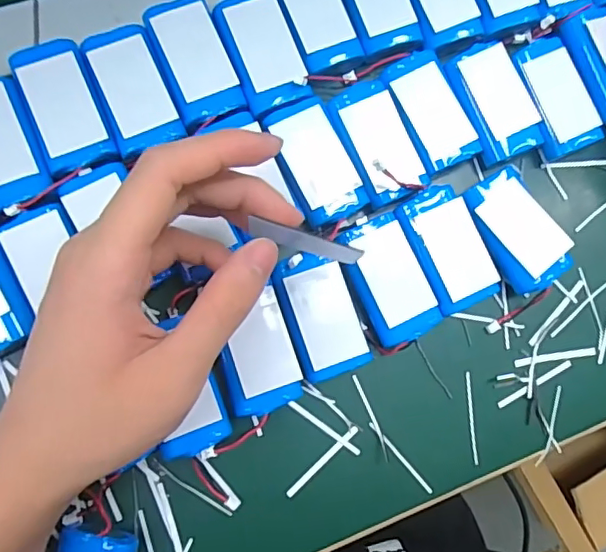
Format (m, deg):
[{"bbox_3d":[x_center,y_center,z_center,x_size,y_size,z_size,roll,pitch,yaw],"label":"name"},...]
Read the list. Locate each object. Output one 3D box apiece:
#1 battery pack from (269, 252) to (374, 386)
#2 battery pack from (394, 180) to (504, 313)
[{"bbox_3d":[0.009,0.020,0.296,0.036,0.018,0.064,-18,89,-10],"label":"battery pack"},{"bbox_3d":[0.079,-0.015,0.310,0.037,0.016,0.067,-26,91,-10],"label":"battery pack"}]

